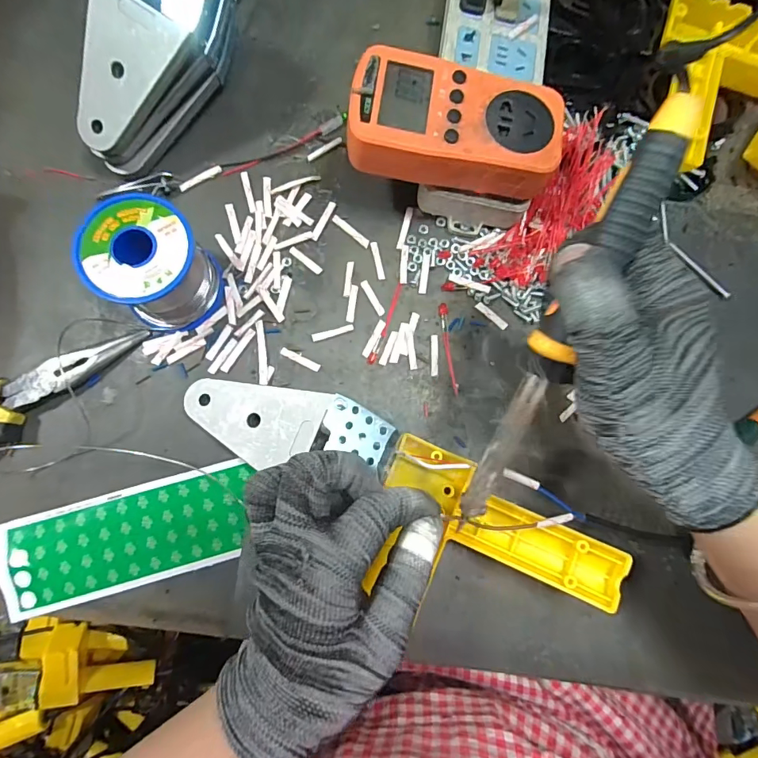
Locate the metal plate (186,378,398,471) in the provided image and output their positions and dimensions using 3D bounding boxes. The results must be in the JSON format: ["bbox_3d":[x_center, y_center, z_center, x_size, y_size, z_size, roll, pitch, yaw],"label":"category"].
[{"bbox_3d":[-0.059,0.030,0.281,0.134,0.005,0.048,7,80,8],"label":"metal plate"}]

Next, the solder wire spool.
[{"bbox_3d":[-0.140,-0.070,0.281,0.063,0.062,0.065,0,81,-3],"label":"solder wire spool"}]

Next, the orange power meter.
[{"bbox_3d":[0.046,-0.155,0.273,0.124,0.033,0.065,9,80,-1],"label":"orange power meter"}]

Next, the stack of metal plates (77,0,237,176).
[{"bbox_3d":[-0.153,-0.215,0.290,0.063,0.092,0.136,38,81,4],"label":"stack of metal plates"}]

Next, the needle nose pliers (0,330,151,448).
[{"bbox_3d":[-0.245,0.020,0.280,0.193,0.023,0.047,-30,83,-7],"label":"needle nose pliers"}]

